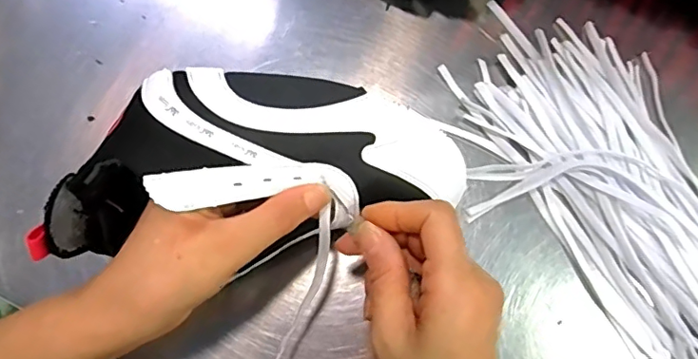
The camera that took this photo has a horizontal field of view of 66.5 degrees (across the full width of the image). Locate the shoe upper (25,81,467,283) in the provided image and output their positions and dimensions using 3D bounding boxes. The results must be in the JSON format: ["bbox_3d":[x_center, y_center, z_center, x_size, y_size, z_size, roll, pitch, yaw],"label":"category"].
[{"bbox_3d":[-0.050,-0.007,0.281,0.217,0.058,0.097,-6,79,-3],"label":"shoe upper"}]

